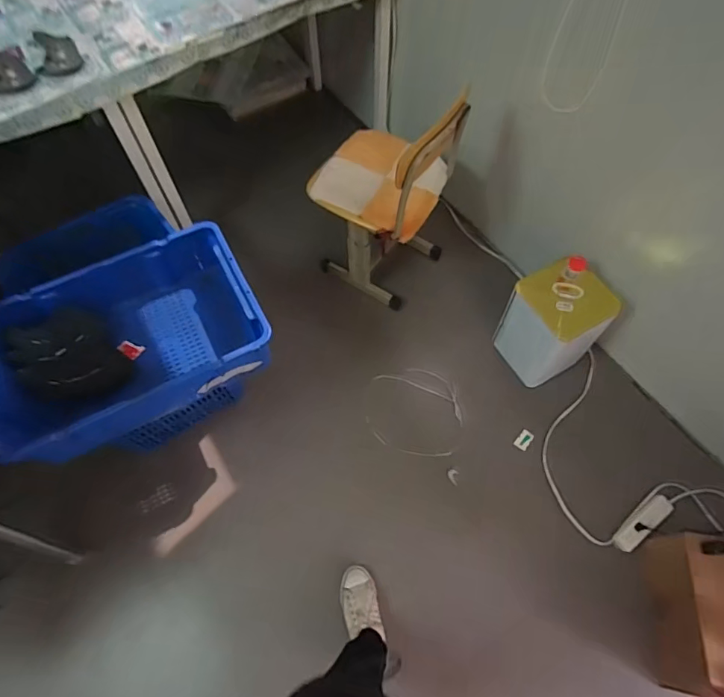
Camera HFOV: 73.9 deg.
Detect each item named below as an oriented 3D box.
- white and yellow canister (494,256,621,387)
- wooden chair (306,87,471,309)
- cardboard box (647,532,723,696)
[{"bbox_3d":[0.621,-0.083,1.572,0.247,0.355,0.241,-31,67,-14],"label":"white and yellow canister"},{"bbox_3d":[0.081,-0.536,1.627,0.406,0.723,0.393,29,67,15],"label":"wooden chair"},{"bbox_3d":[0.935,0.703,1.264,0.243,0.246,0.369,6,63,4],"label":"cardboard box"}]

